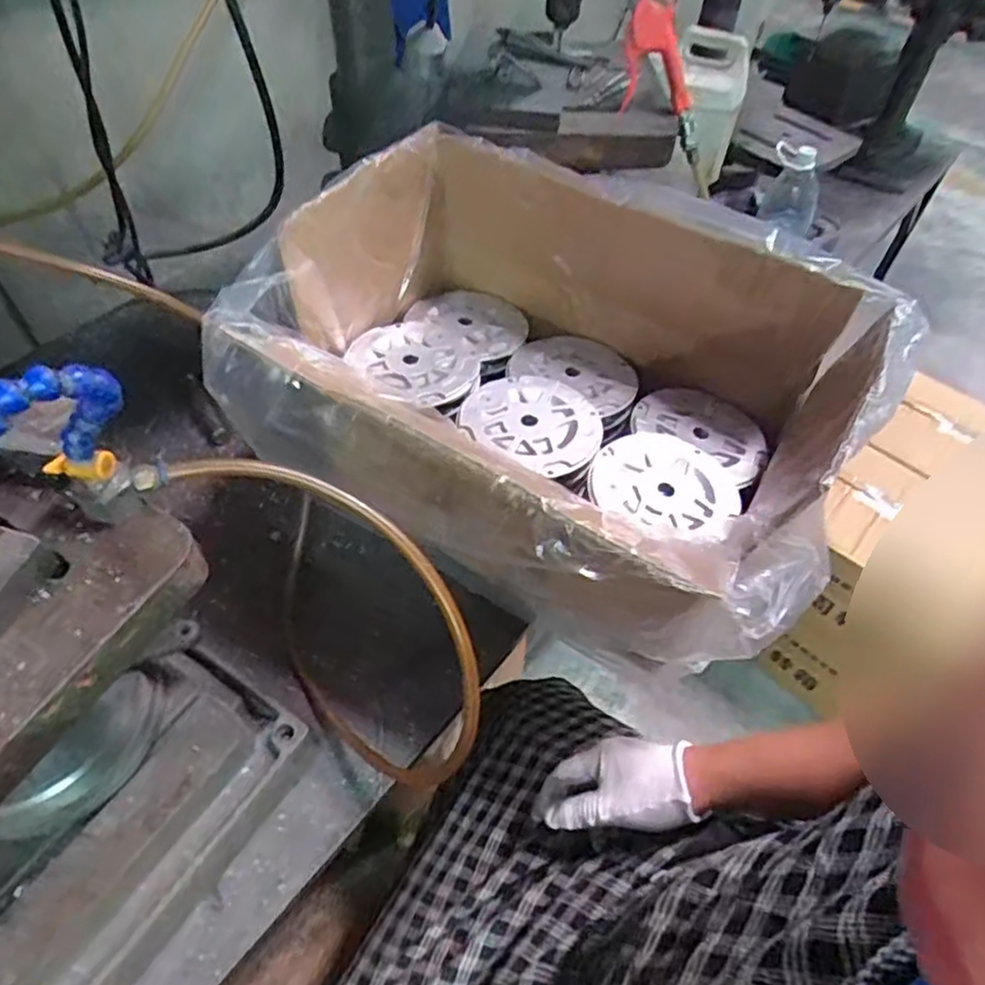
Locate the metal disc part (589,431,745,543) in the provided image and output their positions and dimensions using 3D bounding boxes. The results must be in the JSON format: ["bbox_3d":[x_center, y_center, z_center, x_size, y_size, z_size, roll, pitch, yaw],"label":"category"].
[{"bbox_3d":[0.161,-0.007,0.643,0.129,0.013,0.122,2,52,-2],"label":"metal disc part"}]

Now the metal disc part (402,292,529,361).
[{"bbox_3d":[-0.031,-0.191,0.786,0.136,0.025,0.127,2,52,-2],"label":"metal disc part"}]

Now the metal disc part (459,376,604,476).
[{"bbox_3d":[0.042,-0.072,0.691,0.135,0.011,0.122,28,55,17],"label":"metal disc part"}]

